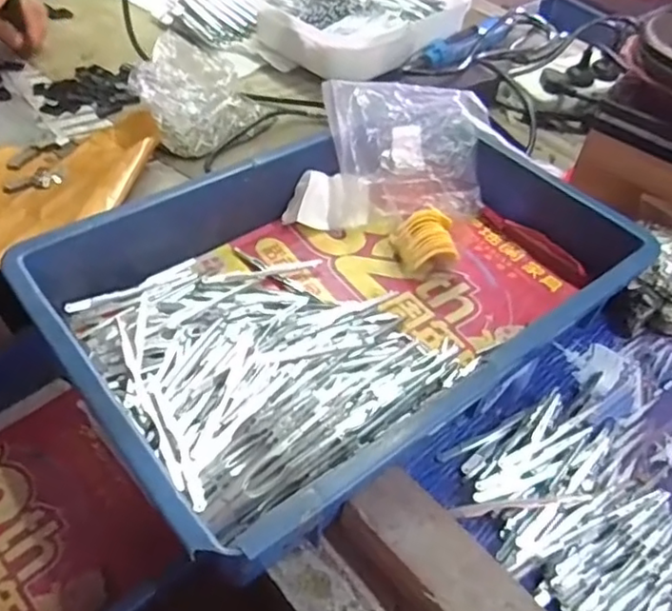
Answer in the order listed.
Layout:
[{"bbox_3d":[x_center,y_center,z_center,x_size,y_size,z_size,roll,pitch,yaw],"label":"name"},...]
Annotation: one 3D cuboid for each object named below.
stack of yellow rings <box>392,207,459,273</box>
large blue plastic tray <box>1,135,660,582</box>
[{"bbox_3d":[0.081,-0.054,0.550,0.049,0.045,0.055,-9,50,-13],"label":"stack of yellow rings"},{"bbox_3d":[0.019,-0.024,0.494,0.441,0.077,0.275,-31,58,-28],"label":"large blue plastic tray"}]

